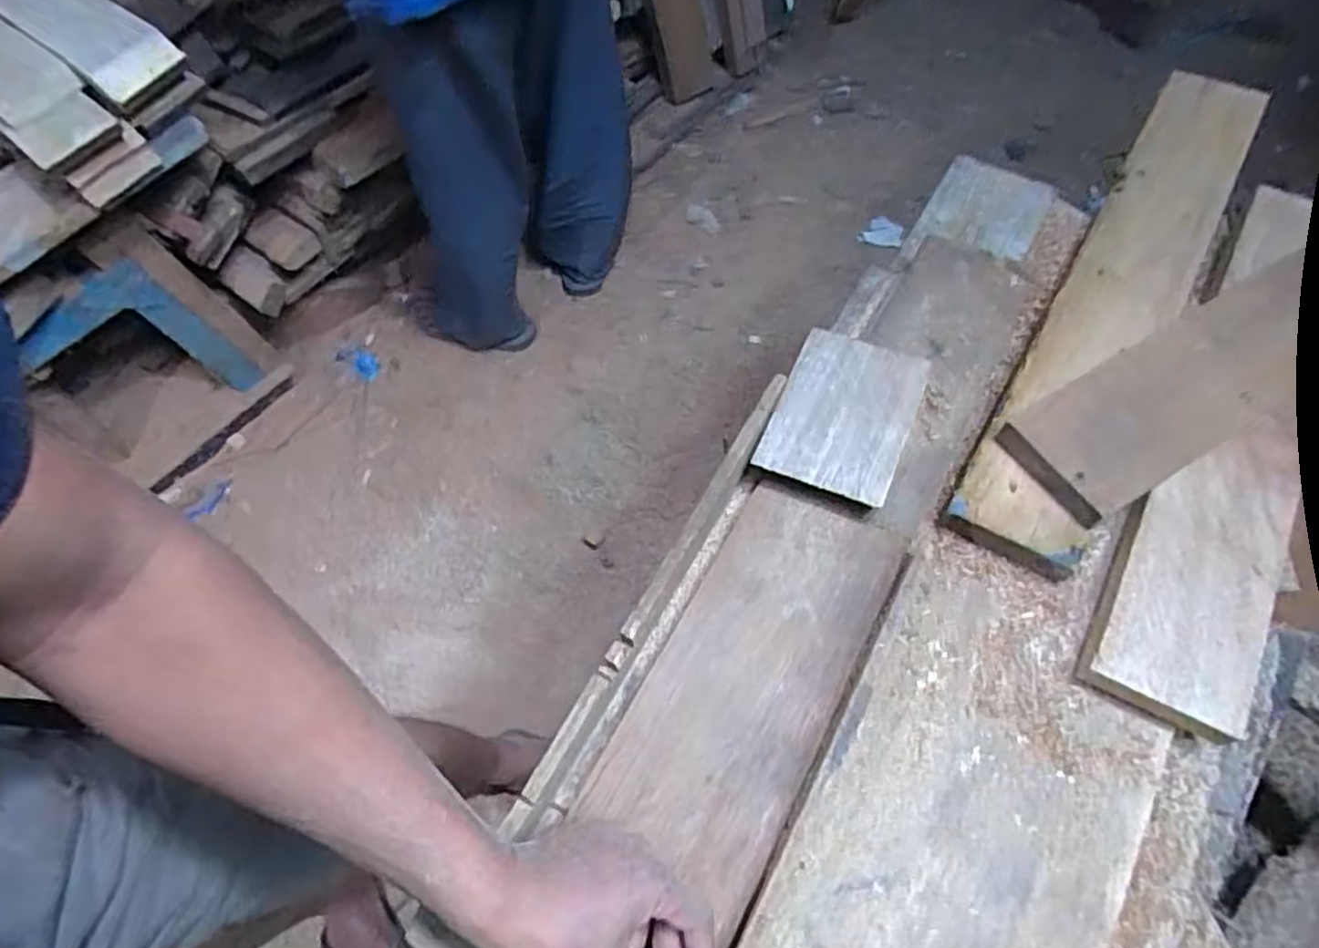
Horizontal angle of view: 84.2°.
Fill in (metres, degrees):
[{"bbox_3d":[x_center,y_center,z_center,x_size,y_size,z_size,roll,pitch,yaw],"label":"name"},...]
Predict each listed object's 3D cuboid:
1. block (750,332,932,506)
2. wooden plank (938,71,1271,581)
[{"bbox_3d":[0.150,-0.050,0.592,0.102,0.025,0.148,22,67,14],"label":"block"},{"bbox_3d":[0.472,-0.201,0.734,0.108,0.032,0.692,26,64,24],"label":"wooden plank"}]

